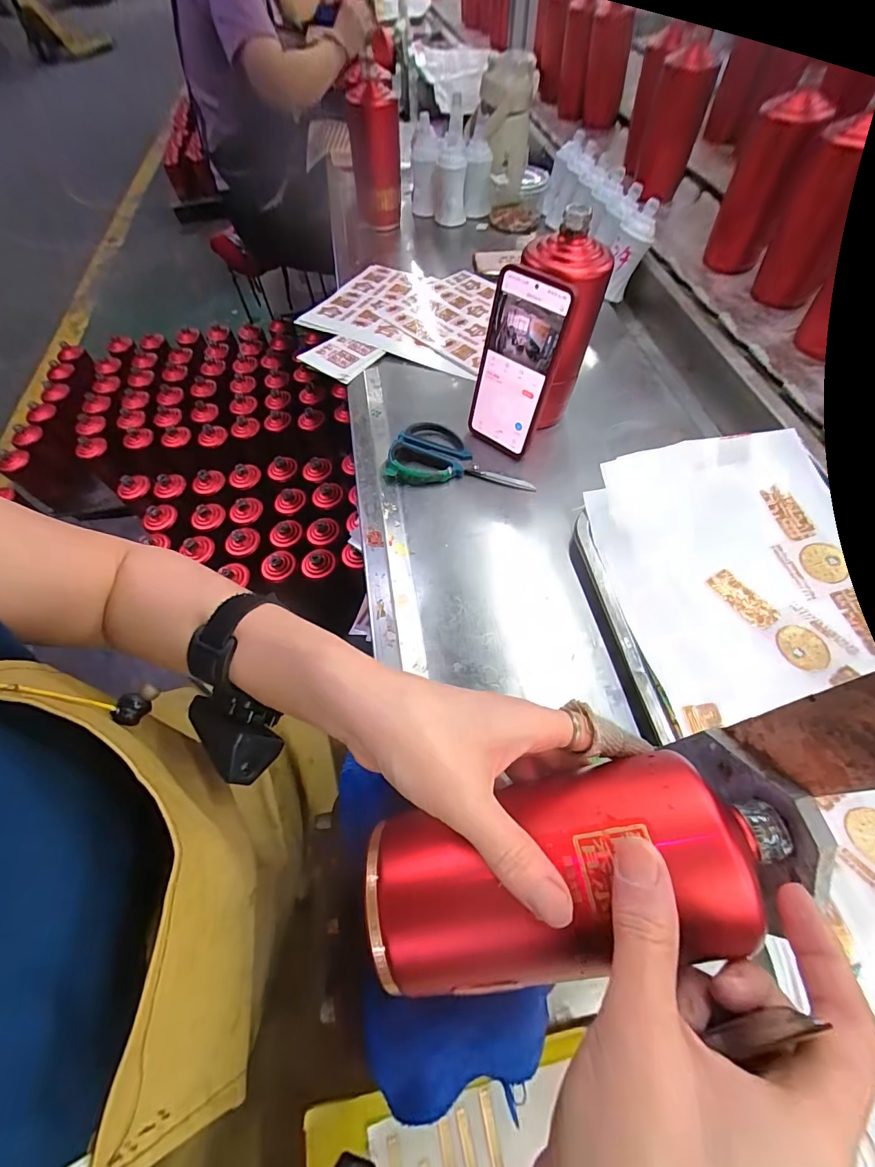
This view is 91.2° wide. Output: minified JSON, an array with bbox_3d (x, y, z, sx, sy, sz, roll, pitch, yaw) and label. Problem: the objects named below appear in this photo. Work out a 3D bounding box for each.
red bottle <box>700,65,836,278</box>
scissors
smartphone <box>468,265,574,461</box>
[{"bbox_3d":[0.448,-0.550,0.594,0.082,0.192,0.067,24,63,16],"label":"red bottle"},{"bbox_3d":[0.027,-0.145,0.484,0.159,0.014,0.092,6,60,7],"label":"scissors"},{"bbox_3d":[0.076,-0.220,0.443,0.083,0.166,0.010,37,52,21],"label":"smartphone"}]

